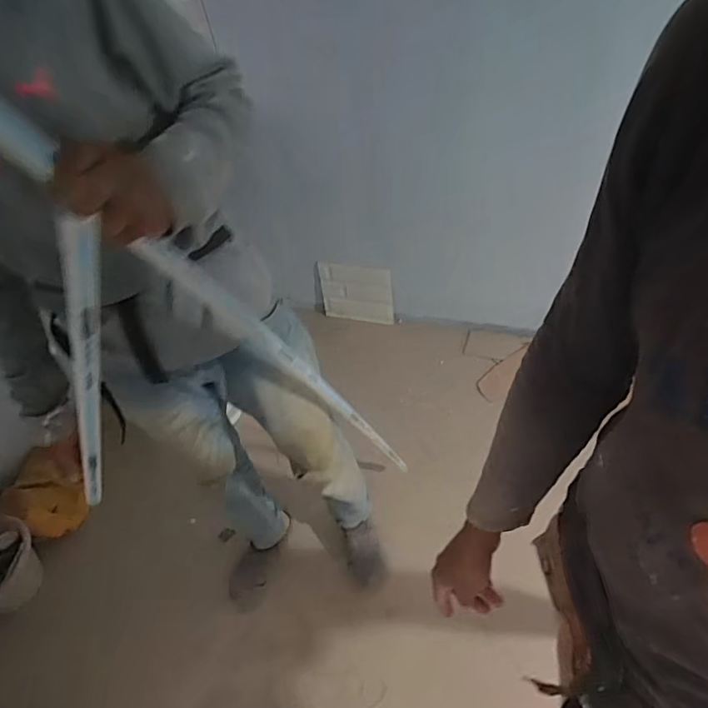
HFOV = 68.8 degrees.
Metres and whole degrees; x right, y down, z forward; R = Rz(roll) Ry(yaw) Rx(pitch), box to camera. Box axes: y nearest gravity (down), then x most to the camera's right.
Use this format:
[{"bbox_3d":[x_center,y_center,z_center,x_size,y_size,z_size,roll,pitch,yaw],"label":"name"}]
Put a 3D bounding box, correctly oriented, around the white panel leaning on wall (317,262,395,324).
[{"bbox_3d":[0.005,-0.223,1.856,0.267,0.220,0.034,4,34,17],"label":"white panel leaning on wall"}]

